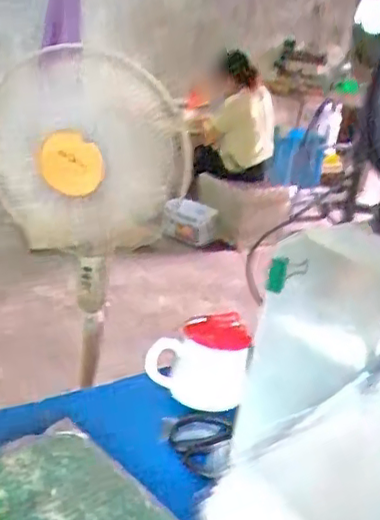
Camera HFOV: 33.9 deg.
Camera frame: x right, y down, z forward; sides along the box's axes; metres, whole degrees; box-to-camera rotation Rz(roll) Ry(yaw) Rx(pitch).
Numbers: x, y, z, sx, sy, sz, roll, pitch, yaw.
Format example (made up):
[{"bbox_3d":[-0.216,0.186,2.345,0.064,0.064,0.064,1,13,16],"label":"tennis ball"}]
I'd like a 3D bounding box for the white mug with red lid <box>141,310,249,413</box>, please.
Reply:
[{"bbox_3d":[0.008,0.124,0.741,0.116,0.104,0.074,2,21,-14],"label":"white mug with red lid"}]

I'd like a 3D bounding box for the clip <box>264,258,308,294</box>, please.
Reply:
[{"bbox_3d":[0.086,0.012,0.553,0.042,0.038,0.012,-9,26,-37],"label":"clip"}]

